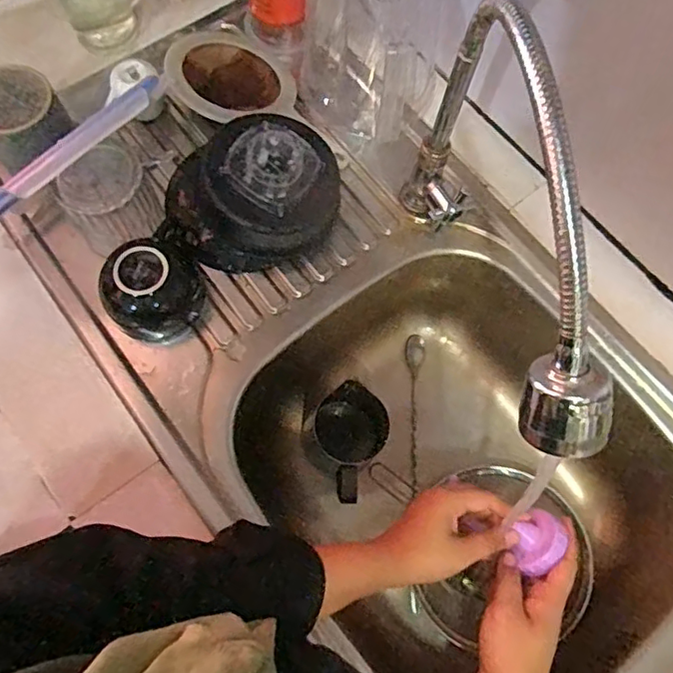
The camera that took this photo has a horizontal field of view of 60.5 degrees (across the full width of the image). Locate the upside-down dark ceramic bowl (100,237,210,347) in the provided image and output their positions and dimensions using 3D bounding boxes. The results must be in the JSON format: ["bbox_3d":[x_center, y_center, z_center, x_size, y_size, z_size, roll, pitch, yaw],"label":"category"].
[{"bbox_3d":[-0.172,-0.046,0.541,0.092,0.063,0.085,0,70,-1],"label":"upside-down dark ceramic bowl"}]

